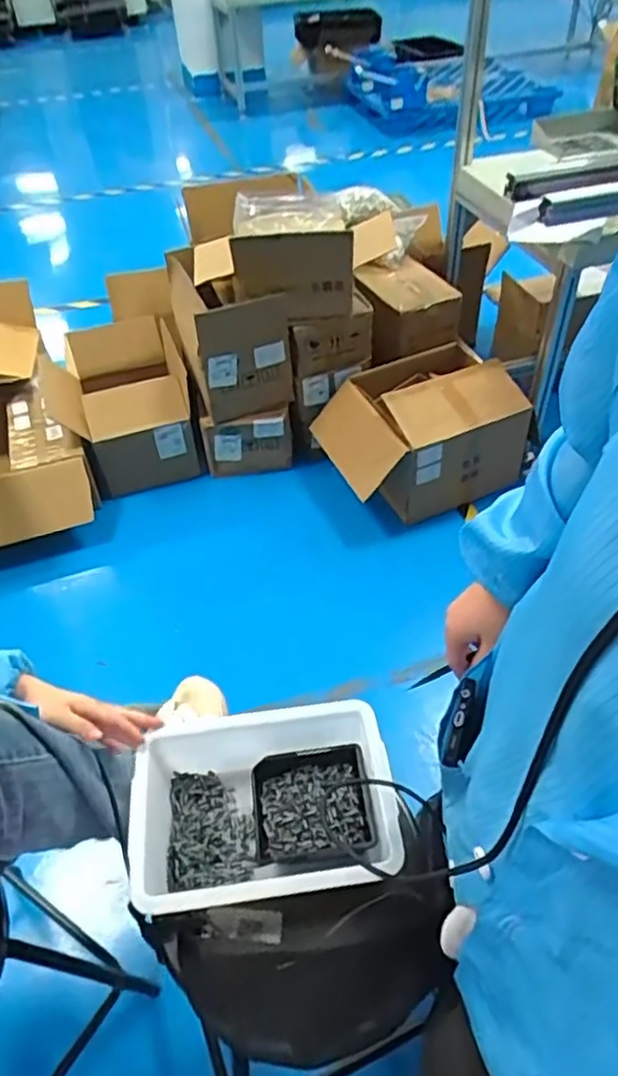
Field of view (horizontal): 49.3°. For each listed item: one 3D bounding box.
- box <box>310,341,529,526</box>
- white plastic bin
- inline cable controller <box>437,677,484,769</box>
[{"bbox_3d":[0.287,-0.294,1.767,0.489,0.311,0.339,-14,47,-11],"label":"box"},{"bbox_3d":[-0.053,0.314,0.774,0.288,0.097,0.197,-7,46,-4],"label":"white plastic bin"},{"bbox_3d":[0.129,0.155,0.566,0.037,0.018,0.073,1,59,47],"label":"inline cable controller"}]

